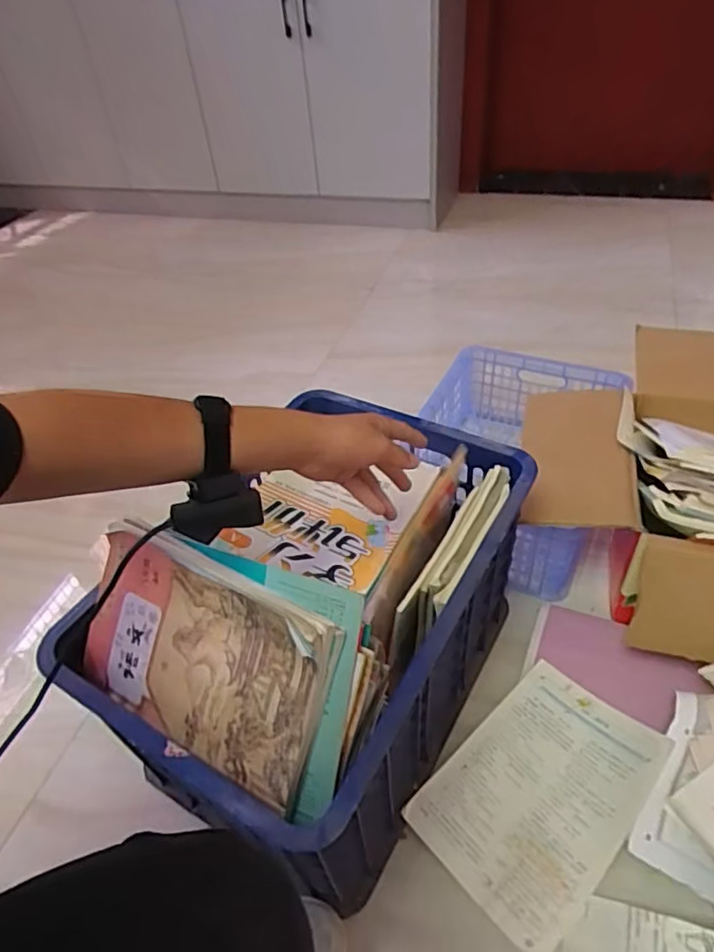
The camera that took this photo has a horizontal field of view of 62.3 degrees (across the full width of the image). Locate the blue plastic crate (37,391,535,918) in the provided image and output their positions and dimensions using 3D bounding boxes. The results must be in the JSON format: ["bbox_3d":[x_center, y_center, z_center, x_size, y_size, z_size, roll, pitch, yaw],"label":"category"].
[{"bbox_3d":[-0.025,0.186,0.731,0.323,0.354,0.496,20,49,26],"label":"blue plastic crate"}]

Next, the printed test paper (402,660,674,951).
[{"bbox_3d":[0.223,0.372,0.714,0.279,0.061,0.201,-35,49,-27],"label":"printed test paper"}]

